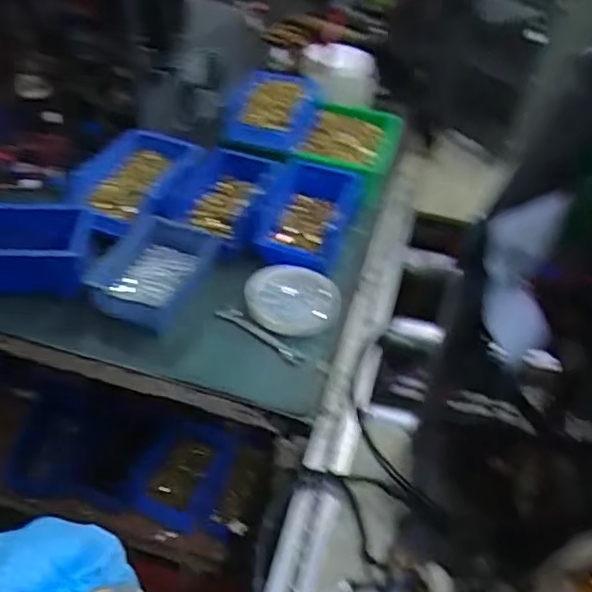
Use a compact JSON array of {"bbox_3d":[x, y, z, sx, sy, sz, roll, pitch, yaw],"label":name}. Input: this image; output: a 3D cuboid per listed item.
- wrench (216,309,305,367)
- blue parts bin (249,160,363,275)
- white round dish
[{"bbox_3d":[-0.042,0.046,0.726,0.126,0.012,0.022,28,48,26],"label":"wrench"},{"bbox_3d":[0.020,-0.117,0.854,0.117,0.054,0.181,13,44,9],"label":"blue parts bin"},{"bbox_3d":[-0.004,0.003,0.769,0.114,0.030,0.095,9,43,5],"label":"white round dish"}]

